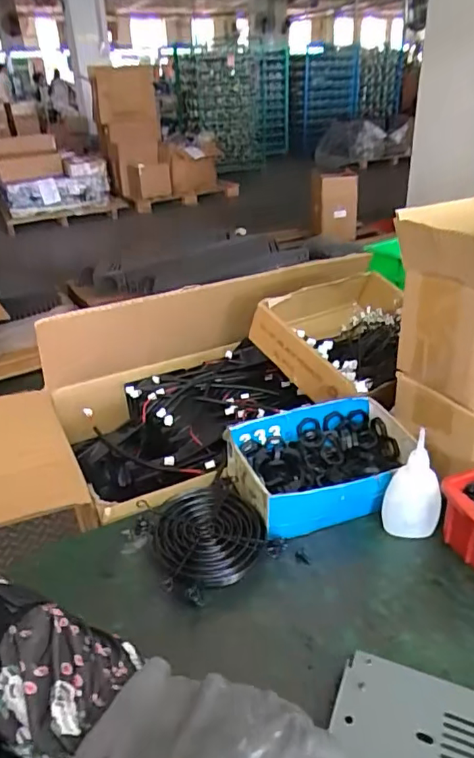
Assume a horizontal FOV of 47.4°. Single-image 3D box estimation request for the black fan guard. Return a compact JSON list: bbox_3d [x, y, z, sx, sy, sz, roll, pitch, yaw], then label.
[{"bbox_3d":[-0.024,0.122,0.432,0.084,0.010,0.093,-15,38,-16],"label":"black fan guard"}]

